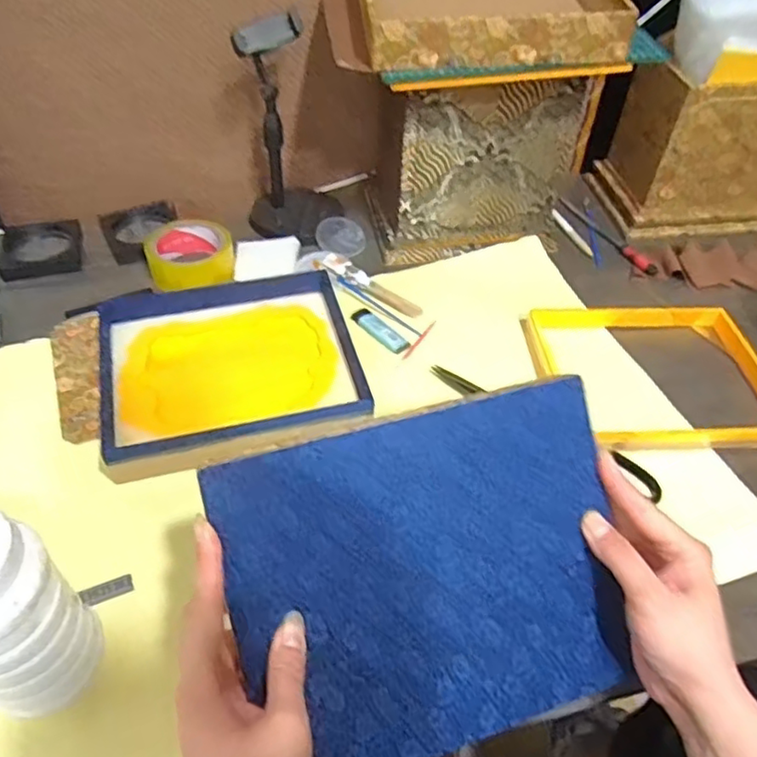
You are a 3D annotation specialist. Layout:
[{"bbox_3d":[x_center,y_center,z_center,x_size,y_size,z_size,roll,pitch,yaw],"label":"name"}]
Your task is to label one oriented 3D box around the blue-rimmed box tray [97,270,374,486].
[{"bbox_3d":[-0.152,-0.017,0.646,0.244,0.045,0.228,-14,50,-15],"label":"blue-rimmed box tray"}]

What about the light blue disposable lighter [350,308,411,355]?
[{"bbox_3d":[0.002,-0.054,0.714,0.024,0.008,0.077,-35,58,-29],"label":"light blue disposable lighter"}]

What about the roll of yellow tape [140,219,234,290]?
[{"bbox_3d":[-0.228,-0.153,0.769,0.100,0.041,0.091,-8,48,-10],"label":"roll of yellow tape"}]

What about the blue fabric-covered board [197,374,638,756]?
[{"bbox_3d":[0.038,0.123,0.387,0.240,0.006,0.204,-13,92,-15],"label":"blue fabric-covered board"}]

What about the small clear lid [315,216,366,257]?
[{"bbox_3d":[-0.050,-0.186,0.826,0.064,0.013,0.070,1,48,-1],"label":"small clear lid"}]

